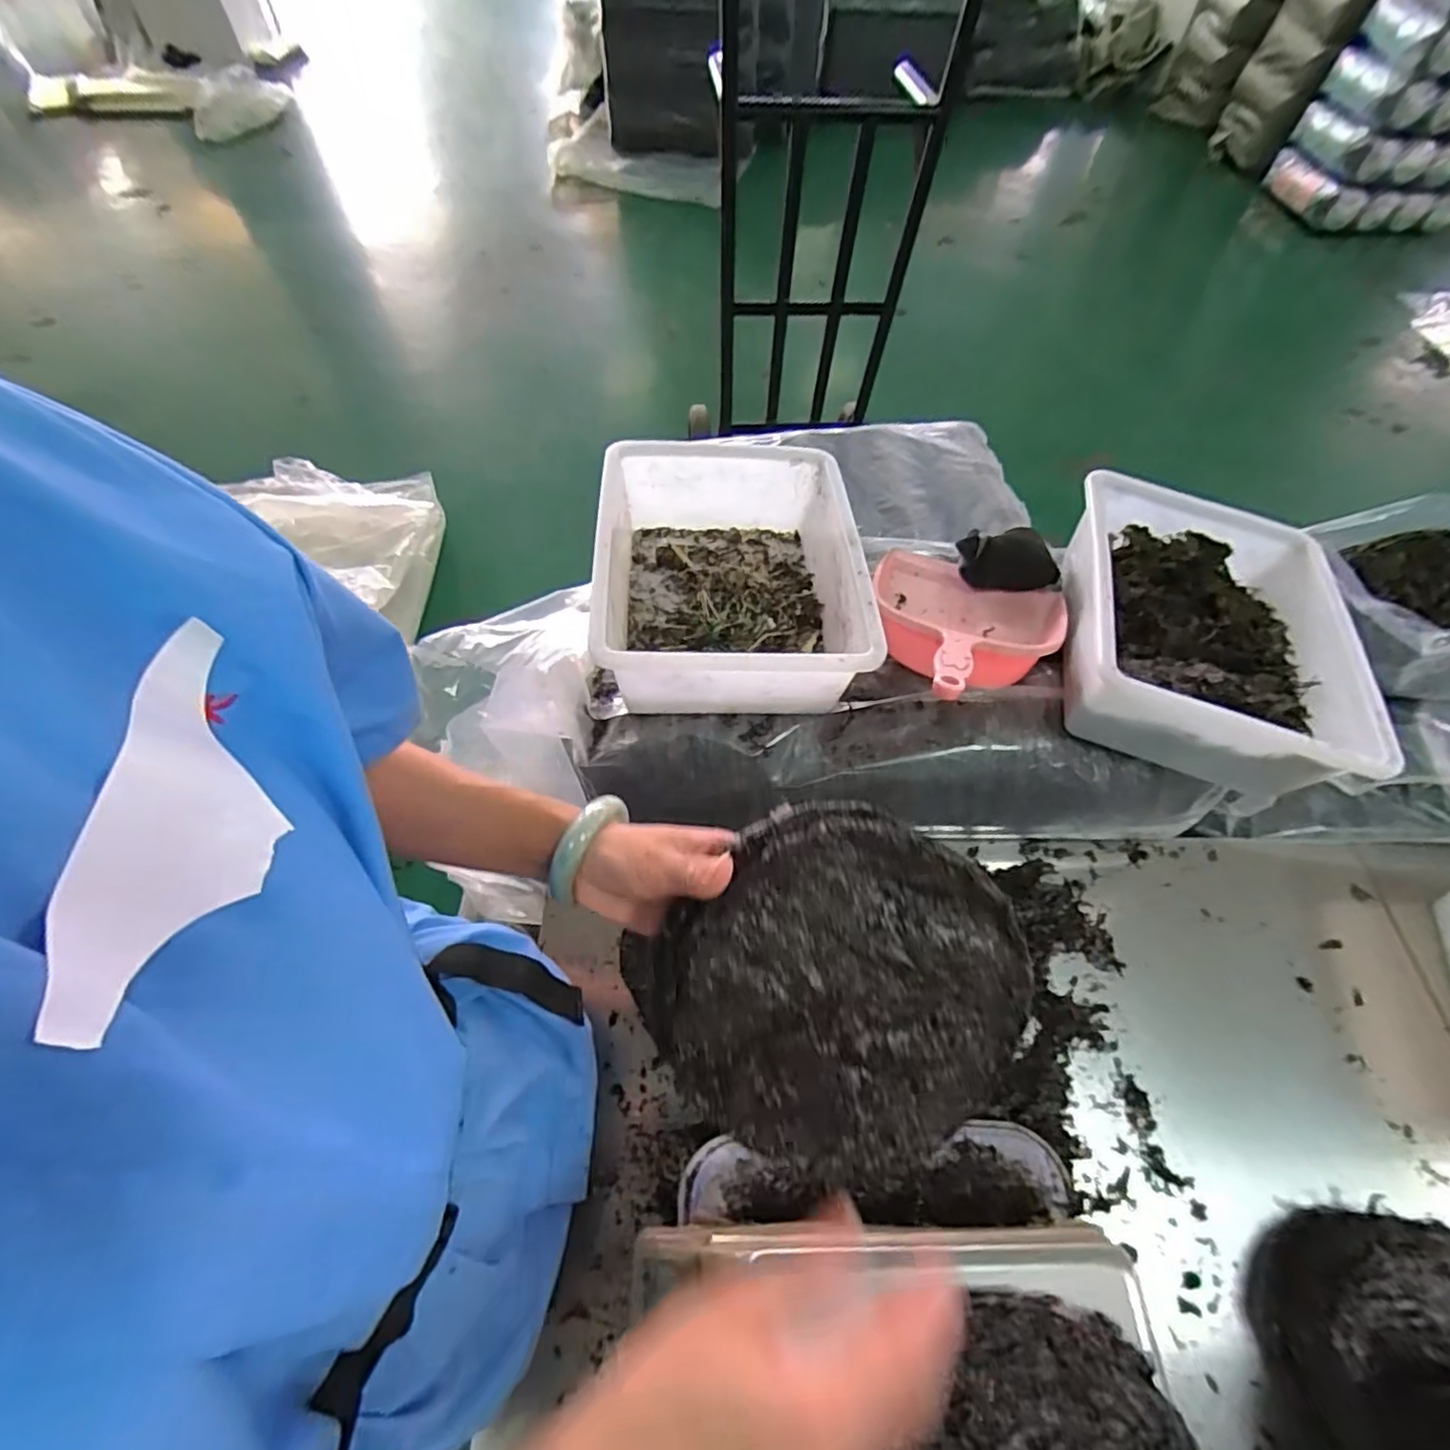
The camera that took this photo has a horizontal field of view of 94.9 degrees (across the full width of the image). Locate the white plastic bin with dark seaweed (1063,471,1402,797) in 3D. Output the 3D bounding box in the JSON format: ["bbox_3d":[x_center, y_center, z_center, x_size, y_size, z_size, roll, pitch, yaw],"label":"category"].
[{"bbox_3d":[0.524,-0.121,0.729,0.269,0.102,0.356,16,60,8],"label":"white plastic bin with dark seaweed"}]

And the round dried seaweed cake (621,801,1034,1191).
[{"bbox_3d":[0.067,0.154,0.372,0.192,0.014,0.209,-1,96,-7],"label":"round dried seaweed cake"}]

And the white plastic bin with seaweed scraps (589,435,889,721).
[{"bbox_3d":[0.007,-0.172,0.741,0.267,0.129,0.350,-3,59,-3],"label":"white plastic bin with seaweed scraps"}]

